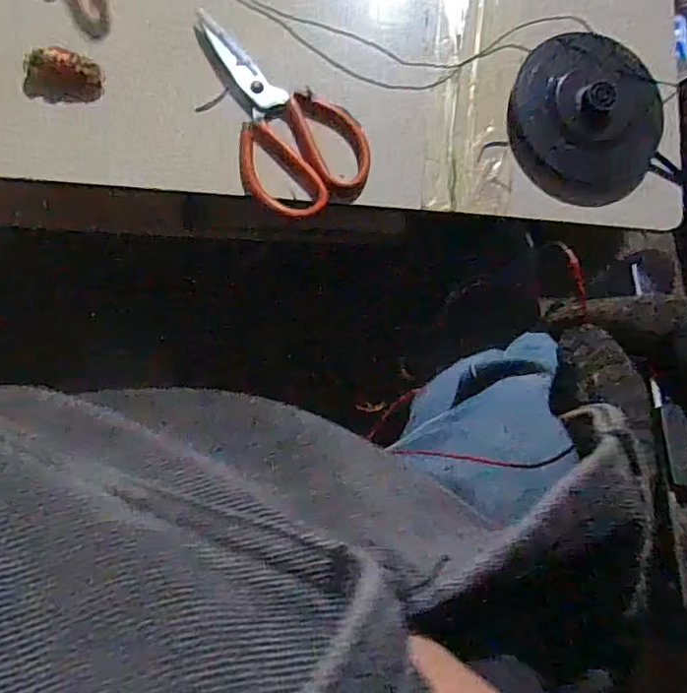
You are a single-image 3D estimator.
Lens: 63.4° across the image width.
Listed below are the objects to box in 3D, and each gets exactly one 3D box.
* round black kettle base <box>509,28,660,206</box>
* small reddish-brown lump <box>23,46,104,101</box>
[{"bbox_3d":[0.218,-0.203,0.496,0.136,0.029,0.143,1,83,-7],"label":"round black kettle base"},{"bbox_3d":[-0.231,-0.222,0.456,0.062,0.024,0.033,-3,83,-8],"label":"small reddish-brown lump"}]

